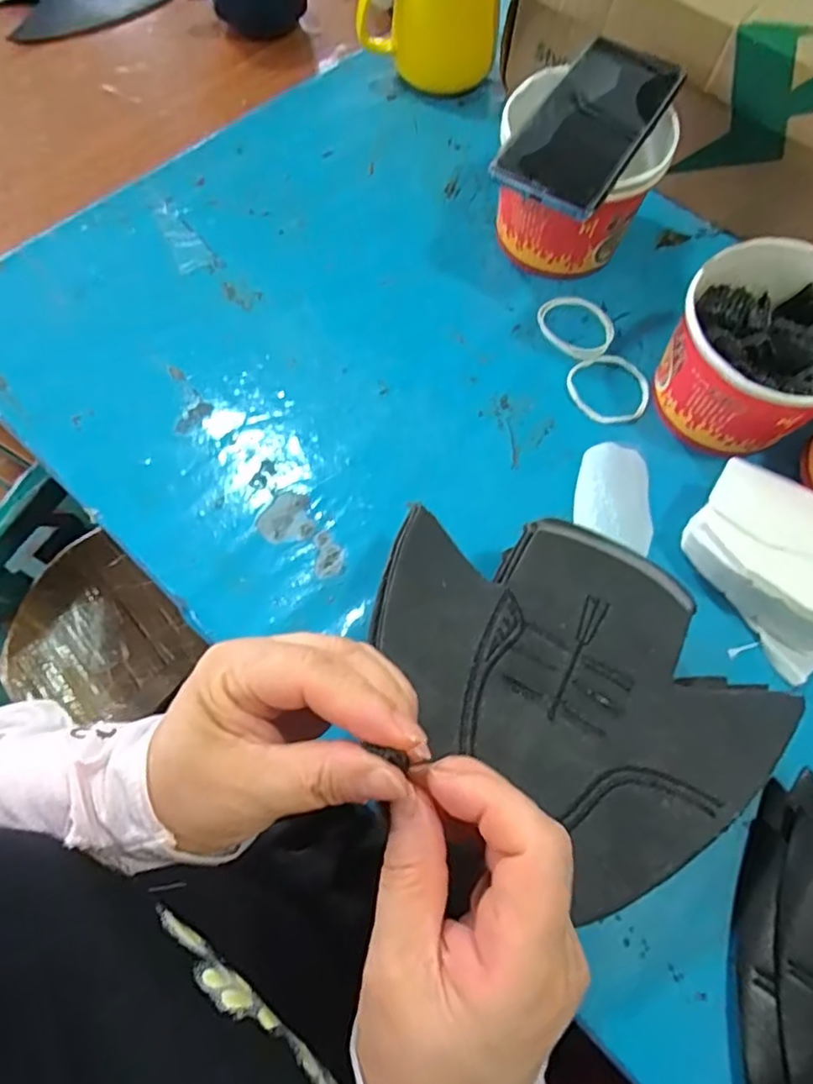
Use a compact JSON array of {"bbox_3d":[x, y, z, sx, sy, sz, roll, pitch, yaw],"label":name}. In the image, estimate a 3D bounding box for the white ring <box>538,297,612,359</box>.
[{"bbox_3d":[0.128,-0.163,0.458,0.058,0.004,0.049,42,71,14],"label":"white ring"}]

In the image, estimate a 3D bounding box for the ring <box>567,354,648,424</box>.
[{"bbox_3d":[0.144,-0.109,0.436,0.057,0.004,0.055,1,67,-3],"label":"ring"}]

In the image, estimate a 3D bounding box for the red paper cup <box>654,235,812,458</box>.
[{"bbox_3d":[0.227,-0.118,0.399,0.111,0.089,0.113,1,67,-3],"label":"red paper cup"}]

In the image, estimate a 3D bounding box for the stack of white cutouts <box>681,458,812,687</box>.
[{"bbox_3d":[0.228,0.010,0.370,0.085,0.040,0.114,-35,73,-16],"label":"stack of white cutouts"}]

